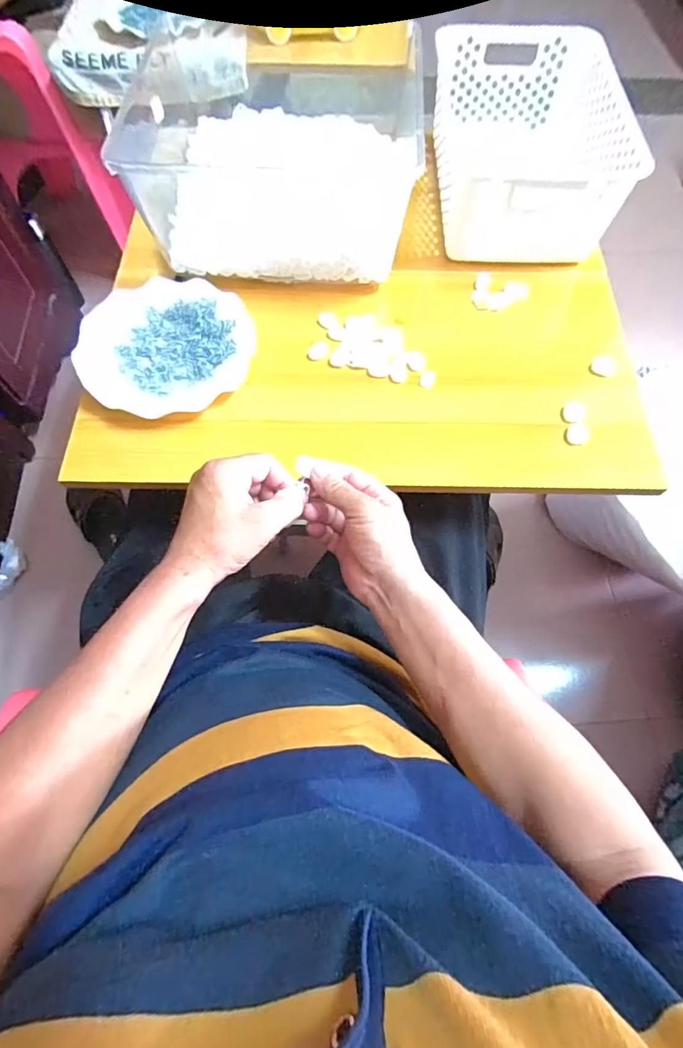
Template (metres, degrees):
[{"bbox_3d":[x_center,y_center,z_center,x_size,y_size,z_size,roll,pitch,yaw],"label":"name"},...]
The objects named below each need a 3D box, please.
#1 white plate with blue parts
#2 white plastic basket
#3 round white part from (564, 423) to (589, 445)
[{"bbox_3d":[-0.191,-0.198,0.525,0.179,0.015,0.173,0,66,-1],"label":"white plate with blue parts"},{"bbox_3d":[0.220,-0.467,0.599,0.206,0.108,0.307,3,66,0],"label":"white plastic basket"},{"bbox_3d":[0.240,-0.091,0.492,0.018,0.015,0.022,-42,73,-17],"label":"round white part"}]

